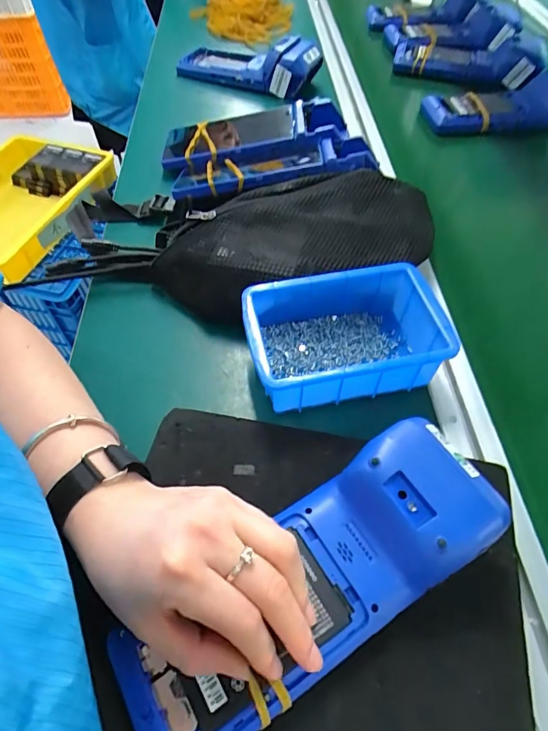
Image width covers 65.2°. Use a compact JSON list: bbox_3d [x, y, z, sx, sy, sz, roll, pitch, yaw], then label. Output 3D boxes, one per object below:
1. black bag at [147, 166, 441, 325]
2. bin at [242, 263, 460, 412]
[{"bbox_3d":[0.020,-0.111,0.398,0.262,0.059,0.121,-13,57,-7],"label":"black bag"},{"bbox_3d":[0.057,-0.020,0.343,0.152,0.052,0.104,-10,57,-5],"label":"bin"}]

